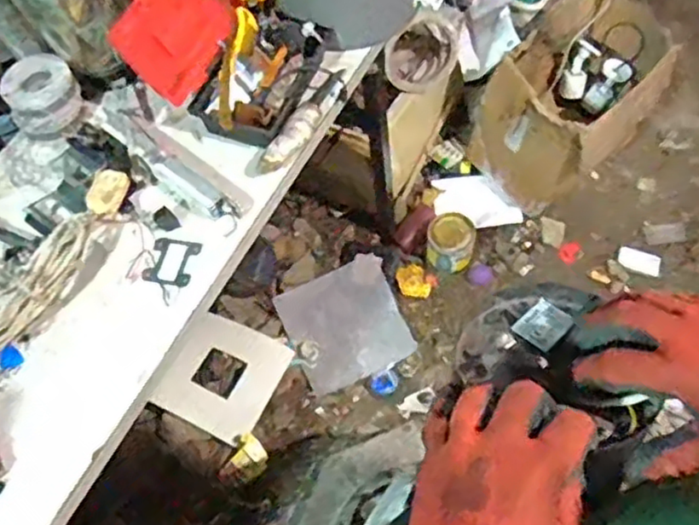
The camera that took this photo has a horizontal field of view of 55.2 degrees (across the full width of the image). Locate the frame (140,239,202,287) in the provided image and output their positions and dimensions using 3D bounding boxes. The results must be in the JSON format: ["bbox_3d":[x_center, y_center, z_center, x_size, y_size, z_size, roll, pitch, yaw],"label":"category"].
[{"bbox_3d":[-0.220,-0.001,0.830,0.064,0.004,0.059,8,63,12],"label":"frame"}]

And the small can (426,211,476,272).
[{"bbox_3d":[0.223,-0.043,1.494,0.097,0.130,0.102,-3,61,5],"label":"small can"}]

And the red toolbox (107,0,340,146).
[{"bbox_3d":[-0.163,-0.300,0.879,0.220,0.125,0.203,23,66,18],"label":"red toolbox"}]

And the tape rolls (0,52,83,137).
[{"bbox_3d":[-0.421,-0.229,0.917,0.097,0.058,0.098,-3,61,5],"label":"tape rolls"}]

